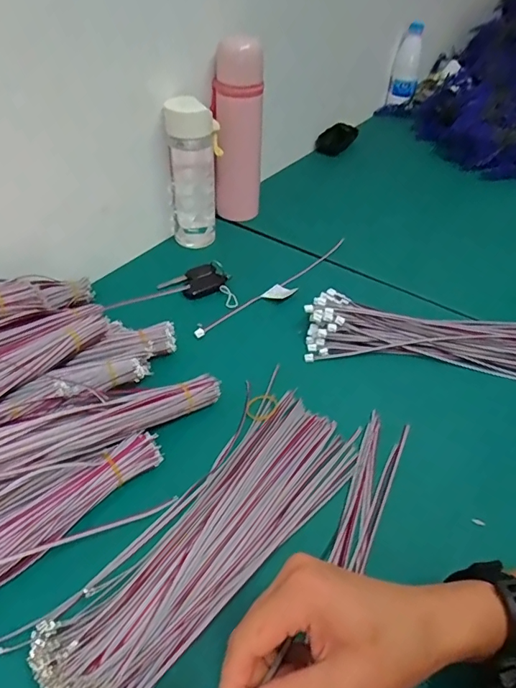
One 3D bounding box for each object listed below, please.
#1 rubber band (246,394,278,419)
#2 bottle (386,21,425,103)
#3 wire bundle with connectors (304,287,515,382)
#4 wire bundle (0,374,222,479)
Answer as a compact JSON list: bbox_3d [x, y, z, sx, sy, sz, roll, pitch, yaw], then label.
[{"bbox_3d":[0.004,0.062,0.478,0.030,0.004,0.034,14,44,10],"label":"rubber band"},{"bbox_3d":[0.329,-0.619,1.058,0.058,0.180,0.045,15,70,12],"label":"bottle"},{"bbox_3d":[0.214,-0.006,0.544,0.316,0.037,0.103,5,43,1],"label":"wire bundle with connectors"},{"bbox_3d":[-0.156,0.070,0.388,0.292,0.044,0.042,-12,43,-39],"label":"wire bundle"}]

